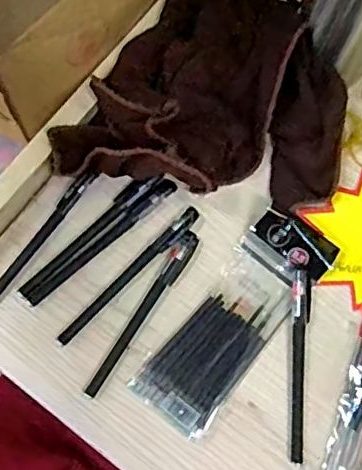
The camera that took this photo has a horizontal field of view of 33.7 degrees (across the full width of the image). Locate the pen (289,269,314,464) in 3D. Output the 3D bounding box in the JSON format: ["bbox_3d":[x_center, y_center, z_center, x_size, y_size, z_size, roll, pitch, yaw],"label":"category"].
[{"bbox_3d":[0.088,0.095,0.440,0.016,0.010,0.135,5,77,1],"label":"pen"}]

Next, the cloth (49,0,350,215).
[{"bbox_3d":[0.023,-0.104,0.456,0.213,0.065,0.152,11,77,2],"label":"cloth"}]

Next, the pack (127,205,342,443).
[{"bbox_3d":[0.041,0.061,0.445,0.063,0.014,0.176,38,80,8],"label":"pack"}]

